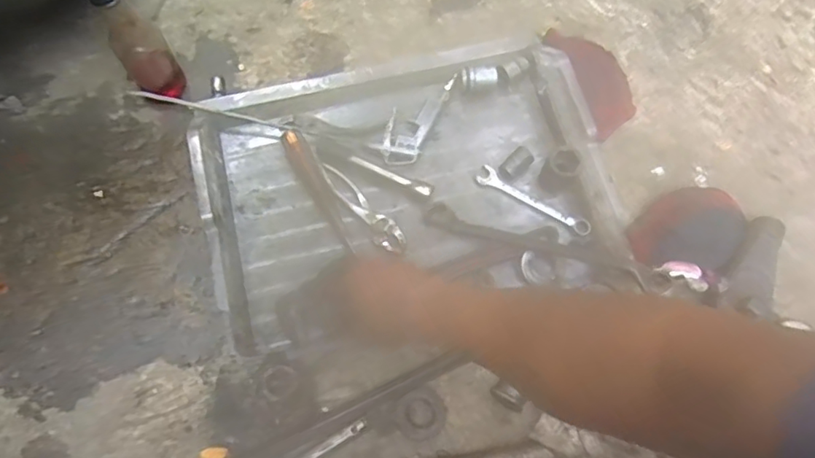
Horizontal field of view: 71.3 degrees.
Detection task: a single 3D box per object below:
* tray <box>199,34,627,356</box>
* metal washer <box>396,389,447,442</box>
[{"bbox_3d":[-0.004,-0.065,0.669,0.447,0.066,0.343,-11,72,-6],"label":"tray"},{"bbox_3d":[0.015,0.200,0.611,0.053,0.005,0.050,1,71,-2],"label":"metal washer"}]

